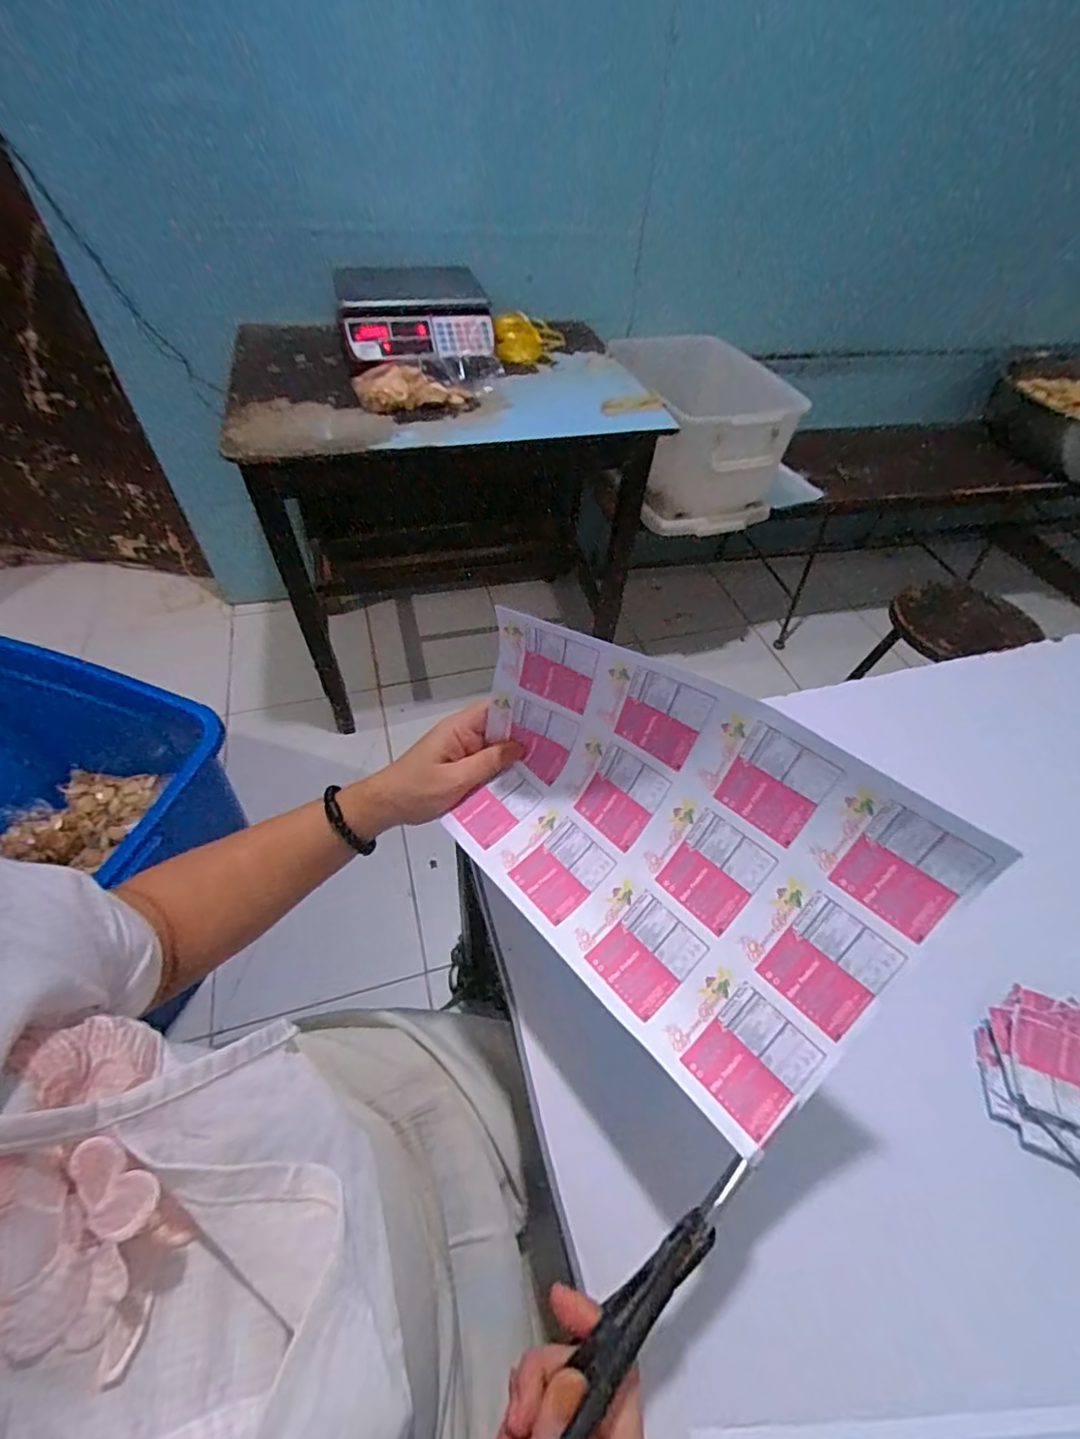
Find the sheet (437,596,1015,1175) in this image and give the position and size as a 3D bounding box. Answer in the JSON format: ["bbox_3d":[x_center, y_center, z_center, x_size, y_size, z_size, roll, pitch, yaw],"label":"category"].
[{"bbox_3d":[0.069,0.062,0.341,0.152,0.131,0.275,-34,60,-26],"label":"sheet"}]

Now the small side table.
[{"bbox_3d":[-0.190,-0.450,1.301,0.756,0.652,0.415,-9,52,-10],"label":"small side table"}]

